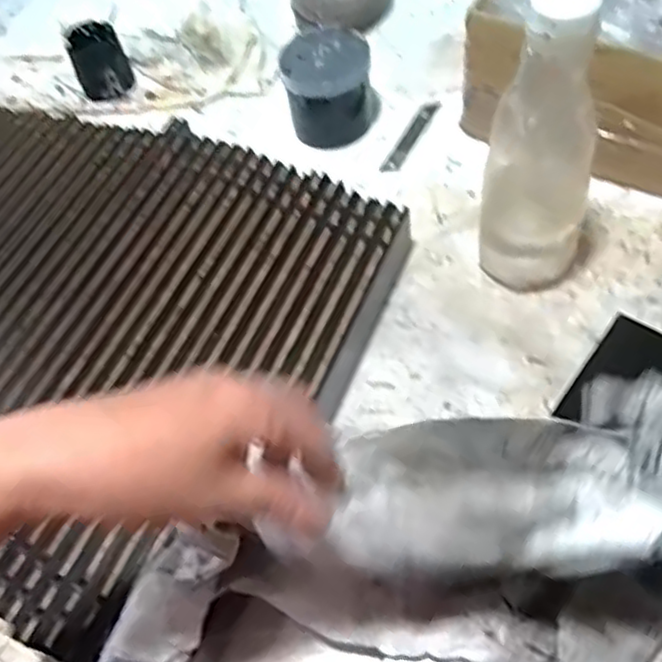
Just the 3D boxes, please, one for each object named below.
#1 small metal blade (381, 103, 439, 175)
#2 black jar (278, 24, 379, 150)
[{"bbox_3d":[0.077,-0.187,0.673,0.018,0.004,0.101,23,63,19],"label":"small metal blade"},{"bbox_3d":[0.001,-0.229,0.660,0.083,0.073,0.079,-4,57,6],"label":"black jar"}]

